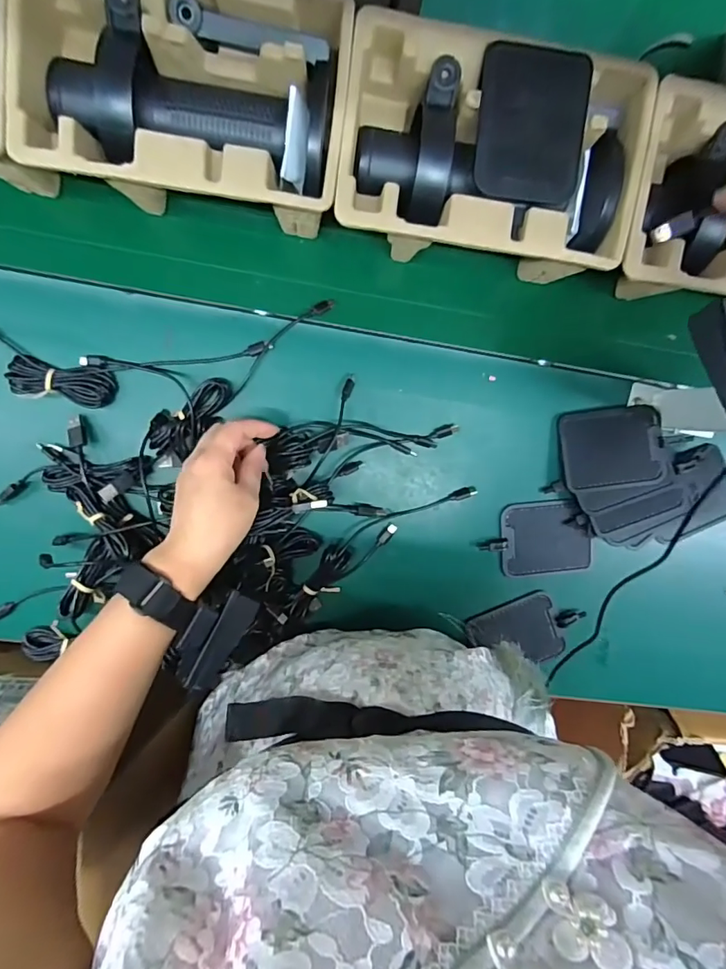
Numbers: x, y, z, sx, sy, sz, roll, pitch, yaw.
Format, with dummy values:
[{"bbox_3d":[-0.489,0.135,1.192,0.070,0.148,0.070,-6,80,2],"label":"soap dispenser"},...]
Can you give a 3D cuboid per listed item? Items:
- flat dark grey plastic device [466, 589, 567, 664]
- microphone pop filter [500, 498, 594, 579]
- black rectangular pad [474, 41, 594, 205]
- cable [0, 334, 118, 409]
[{"bbox_3d":[0.162,0.159,0.528,0.094,0.009,0.071,-18,99,-2],"label":"flat dark grey plastic device"},{"bbox_3d":[0.191,0.056,0.519,0.093,0.005,0.078,-5,99,-4],"label":"microphone pop filter"},{"bbox_3d":[0.125,-0.261,0.364,0.081,0.013,0.100,3,94,-5],"label":"black rectangular pad"},{"bbox_3d":[-0.298,-0.105,0.449,0.142,0.012,0.050,24,96,-8],"label":"cable"}]

